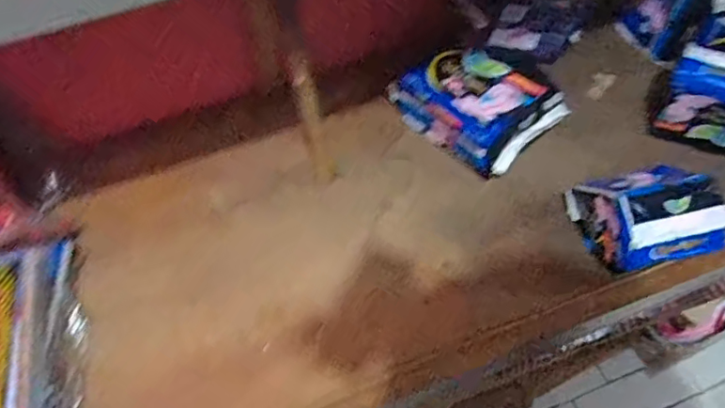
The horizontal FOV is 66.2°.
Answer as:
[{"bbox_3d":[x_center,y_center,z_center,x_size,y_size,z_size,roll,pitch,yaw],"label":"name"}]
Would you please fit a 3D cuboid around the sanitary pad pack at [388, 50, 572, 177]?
[{"bbox_3d":[0.152,-0.144,0.777,0.209,0.079,0.132,37,66,26],"label":"sanitary pad pack"}]

